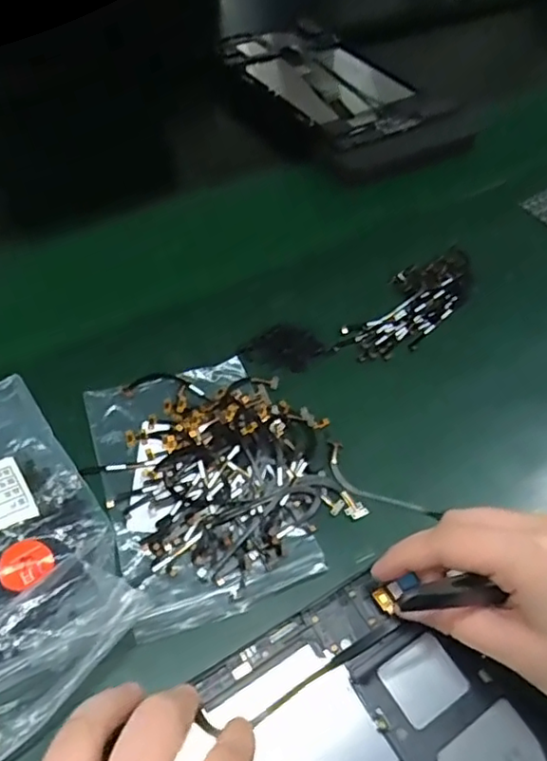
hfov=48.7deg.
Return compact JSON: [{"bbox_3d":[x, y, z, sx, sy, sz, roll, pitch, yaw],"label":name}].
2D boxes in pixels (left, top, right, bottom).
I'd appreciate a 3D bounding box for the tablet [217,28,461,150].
[{"bbox_3d":[0.048,-0.309,0.612,0.143,0.013,0.243,-26,57,-22],"label":"tablet"}]

